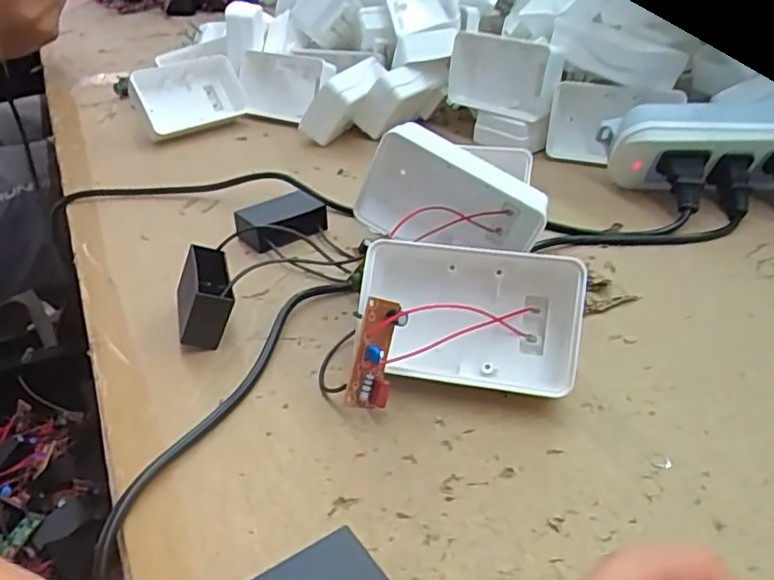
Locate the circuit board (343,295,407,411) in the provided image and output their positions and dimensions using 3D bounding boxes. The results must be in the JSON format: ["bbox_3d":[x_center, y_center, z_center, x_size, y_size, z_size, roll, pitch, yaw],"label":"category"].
[{"bbox_3d":[-0.004,0.027,0.258,0.015,0.045,0.009,14,0,22],"label":"circuit board"}]

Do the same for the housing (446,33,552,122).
[{"bbox_3d":[0.086,-0.166,0.497,0.085,0.056,0.019,23,41,33],"label":"housing"}]

